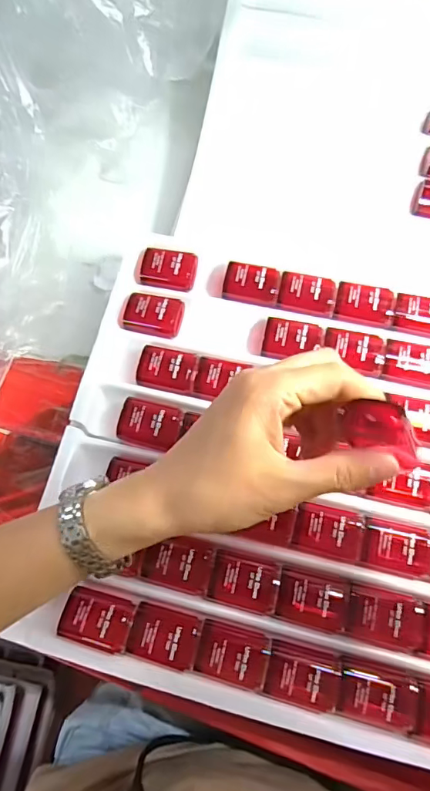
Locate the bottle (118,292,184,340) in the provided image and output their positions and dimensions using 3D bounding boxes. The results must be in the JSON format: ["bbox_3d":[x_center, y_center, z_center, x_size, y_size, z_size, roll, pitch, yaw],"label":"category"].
[{"bbox_3d":[-0.049,-0.061,0.362,0.046,0.017,0.030,14,73,6],"label":"bottle"}]

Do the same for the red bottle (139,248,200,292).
[{"bbox_3d":[-0.036,-0.099,0.374,0.043,0.017,0.028,10,72,5],"label":"red bottle"}]

